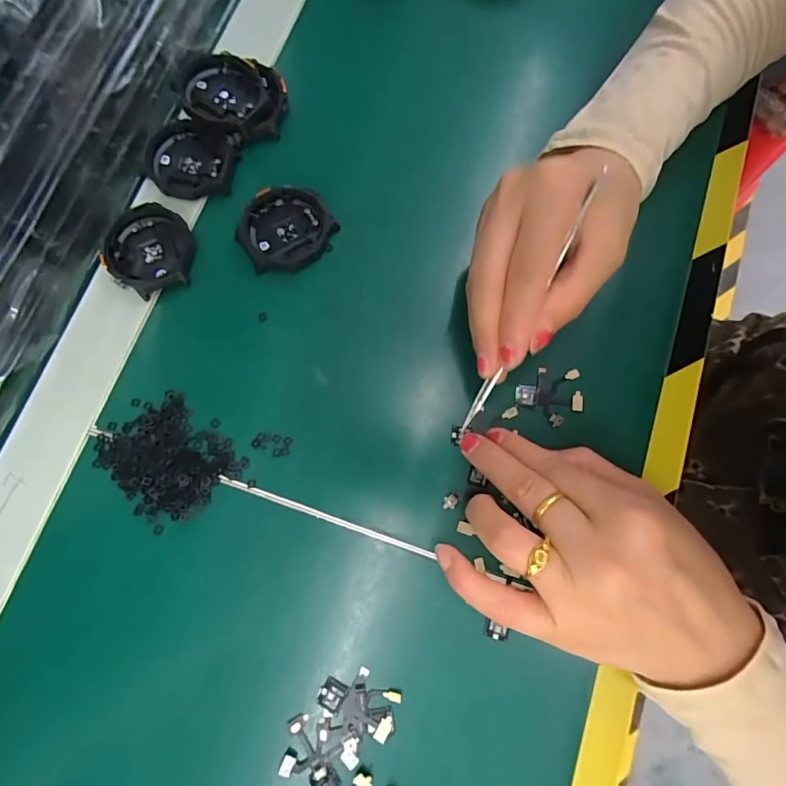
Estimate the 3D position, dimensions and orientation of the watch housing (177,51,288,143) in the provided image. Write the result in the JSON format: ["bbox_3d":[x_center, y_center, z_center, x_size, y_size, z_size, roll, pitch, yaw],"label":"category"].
[{"bbox_3d":[-0.095,-0.178,0.271,0.058,0.016,0.053,-5,78,-2],"label":"watch housing"}]

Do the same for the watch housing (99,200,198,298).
[{"bbox_3d":[-0.137,-0.081,0.257,0.047,0.010,0.052,-40,81,-8],"label":"watch housing"}]

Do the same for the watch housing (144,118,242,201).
[{"bbox_3d":[-0.120,-0.140,0.270,0.050,0.012,0.052,3,78,0],"label":"watch housing"}]

